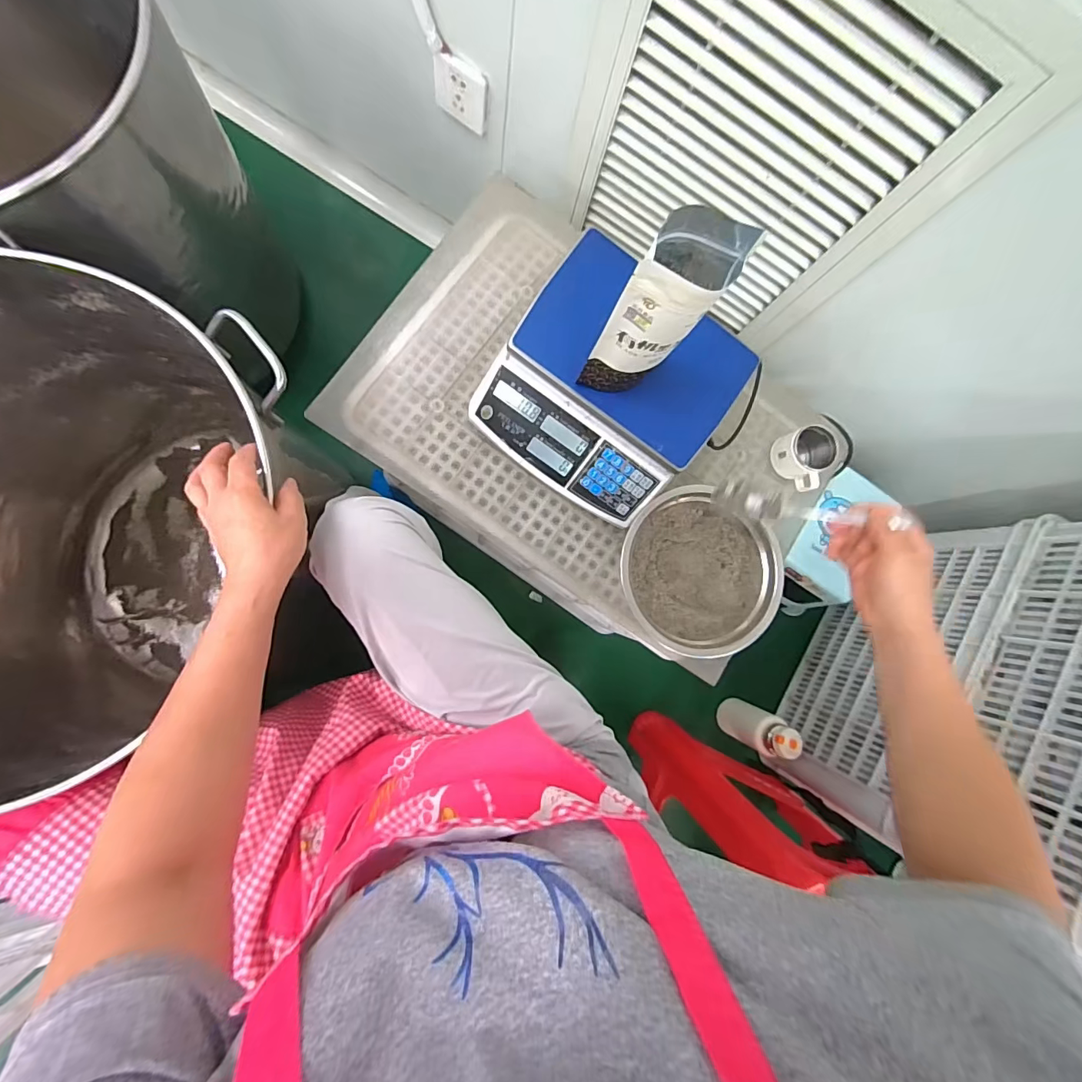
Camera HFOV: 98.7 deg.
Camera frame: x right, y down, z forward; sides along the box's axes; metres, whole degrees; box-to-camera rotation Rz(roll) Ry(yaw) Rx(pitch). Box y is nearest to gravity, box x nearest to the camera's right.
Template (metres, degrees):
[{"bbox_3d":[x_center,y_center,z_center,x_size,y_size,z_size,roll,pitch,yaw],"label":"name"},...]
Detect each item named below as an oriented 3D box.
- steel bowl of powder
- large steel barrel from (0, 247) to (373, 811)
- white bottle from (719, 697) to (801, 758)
[{"bbox_3d":[0.211,0.040,0.634,0.213,0.053,0.206,1,85,-8],"label":"steel bowl of powder"},{"bbox_3d":[-0.579,0.011,0.669,0.526,0.526,0.527,12,84,-7],"label":"large steel barrel"},{"bbox_3d":[0.431,0.377,0.943,0.060,0.203,0.078,28,82,-5],"label":"white bottle"}]

